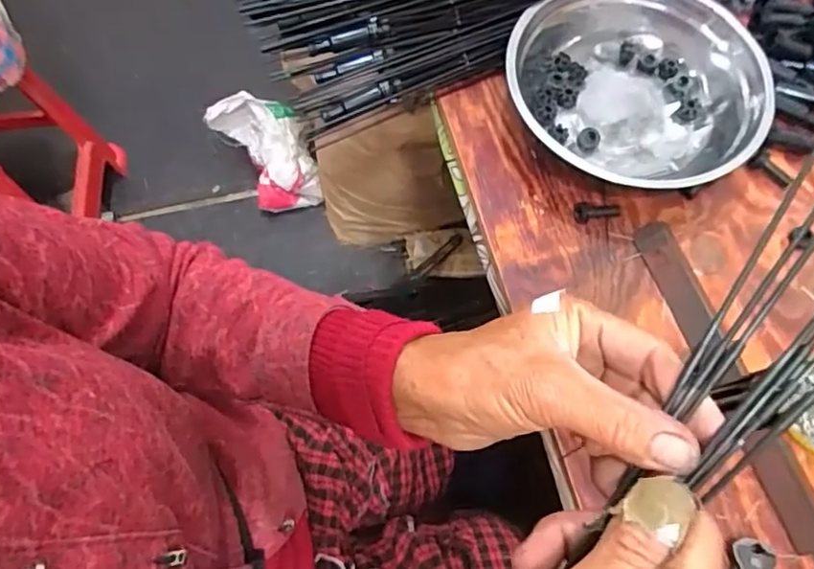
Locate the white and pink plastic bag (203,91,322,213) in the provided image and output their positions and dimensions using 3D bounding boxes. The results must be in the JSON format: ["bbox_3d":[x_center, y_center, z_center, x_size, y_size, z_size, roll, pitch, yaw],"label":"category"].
[{"bbox_3d":[-0.308,-0.281,1.311,0.184,0.124,0.236,-19,70,-9],"label":"white and pink plastic bag"}]

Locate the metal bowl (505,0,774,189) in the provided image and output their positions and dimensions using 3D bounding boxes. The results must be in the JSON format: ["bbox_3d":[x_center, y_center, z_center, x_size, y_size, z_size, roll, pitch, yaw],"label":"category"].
[{"bbox_3d":[0.190,-0.172,0.533,0.202,0.074,0.214,1,69,-1],"label":"metal bowl"}]

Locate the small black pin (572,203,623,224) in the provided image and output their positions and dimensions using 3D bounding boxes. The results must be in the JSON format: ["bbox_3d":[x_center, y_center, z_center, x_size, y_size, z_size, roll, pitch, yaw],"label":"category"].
[{"bbox_3d":[0.166,-0.065,0.522,0.042,0.015,0.014,-14,70,-7],"label":"small black pin"}]

